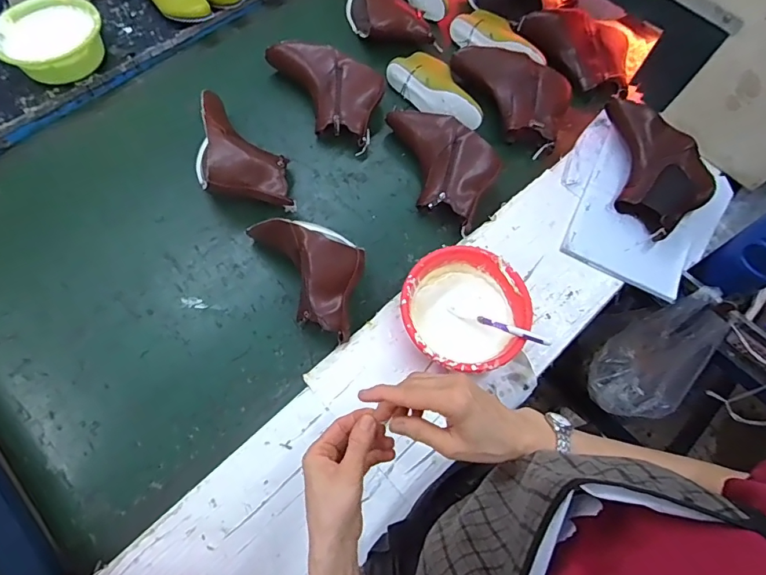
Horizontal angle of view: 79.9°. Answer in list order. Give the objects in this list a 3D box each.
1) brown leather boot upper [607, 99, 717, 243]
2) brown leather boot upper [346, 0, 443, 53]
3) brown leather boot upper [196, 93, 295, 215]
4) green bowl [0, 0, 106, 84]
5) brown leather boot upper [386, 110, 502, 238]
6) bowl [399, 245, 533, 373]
[{"bbox_3d":[0.464,-0.224,0.831,0.146,0.081,0.253,-32,71,-13],"label":"brown leather boot upper"},{"bbox_3d":[0.000,-0.597,0.988,0.258,0.082,0.121,39,72,15],"label":"brown leather boot upper"},{"bbox_3d":[-0.264,-0.239,0.812,0.150,0.126,0.248,-27,70,-11],"label":"brown leather boot upper"},{"bbox_3d":[-0.638,-0.481,0.887,0.192,0.061,0.186,1,67,-2],"label":"green bowl"},{"bbox_3d":[0.093,-0.232,0.843,0.256,0.071,0.148,37,72,14],"label":"brown leather boot upper"},{"bbox_3d":[0.122,0.036,0.697,0.186,0.060,0.184,1,67,-2],"label":"bowl"}]

